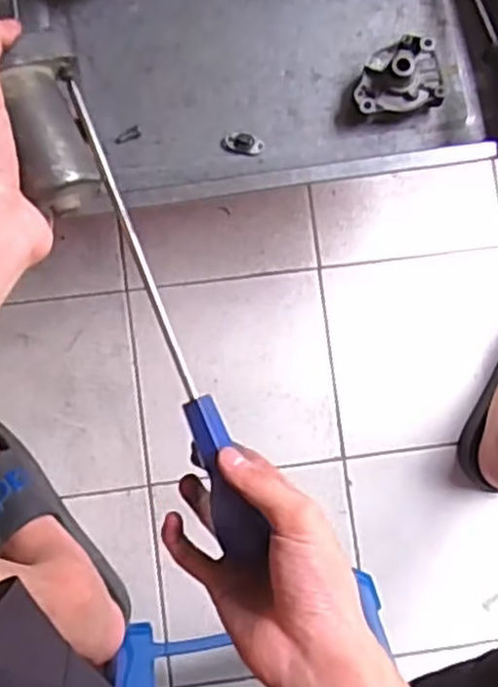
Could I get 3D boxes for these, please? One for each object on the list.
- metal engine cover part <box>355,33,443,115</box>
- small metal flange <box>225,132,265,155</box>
[{"bbox_3d":[0.114,-0.208,0.568,0.067,0.040,0.059,-12,86,-4],"label":"metal engine cover part"},{"bbox_3d":[-0.004,-0.157,0.574,0.030,0.008,0.017,9,85,-2],"label":"small metal flange"}]

